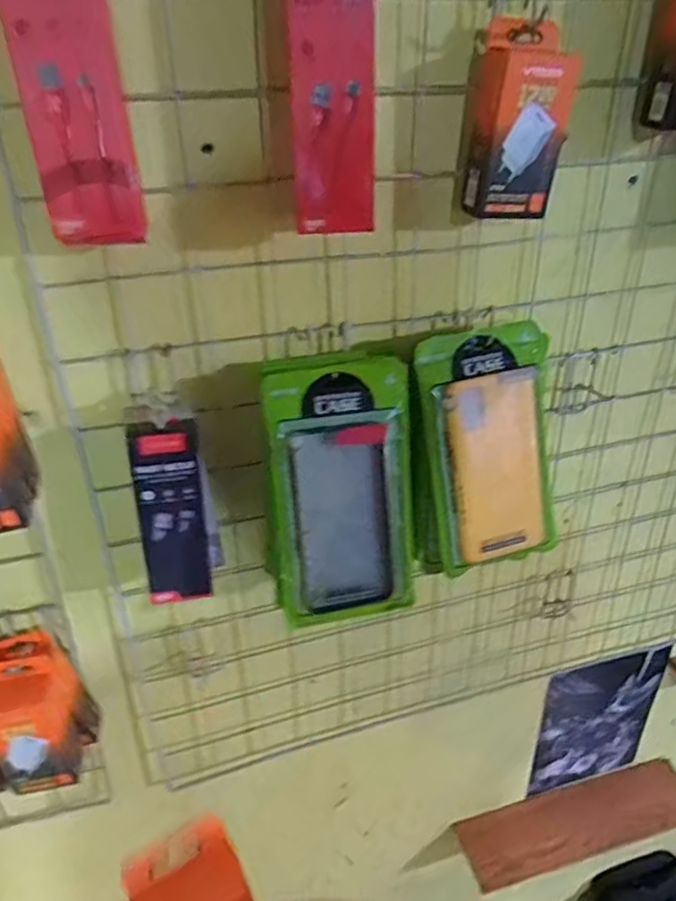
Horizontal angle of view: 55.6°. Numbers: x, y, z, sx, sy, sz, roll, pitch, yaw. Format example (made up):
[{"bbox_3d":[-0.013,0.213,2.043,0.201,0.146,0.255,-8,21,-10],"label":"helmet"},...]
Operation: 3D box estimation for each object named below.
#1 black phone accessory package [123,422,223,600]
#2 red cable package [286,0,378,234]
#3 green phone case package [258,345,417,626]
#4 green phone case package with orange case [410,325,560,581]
[{"bbox_3d":[-0.128,0.051,0.517,0.055,0.158,0.044,-3,31,-5],"label":"black phone accessory package"},{"bbox_3d":[-0.001,-0.216,0.394,0.055,0.149,0.023,-3,31,-5],"label":"red cable package"},{"bbox_3d":[0.005,0.034,0.528,0.128,0.221,0.020,-8,14,-12],"label":"green phone case package"},{"bbox_3d":[0.135,0.000,0.564,0.121,0.210,0.019,-13,15,-11],"label":"green phone case package with orange case"}]

